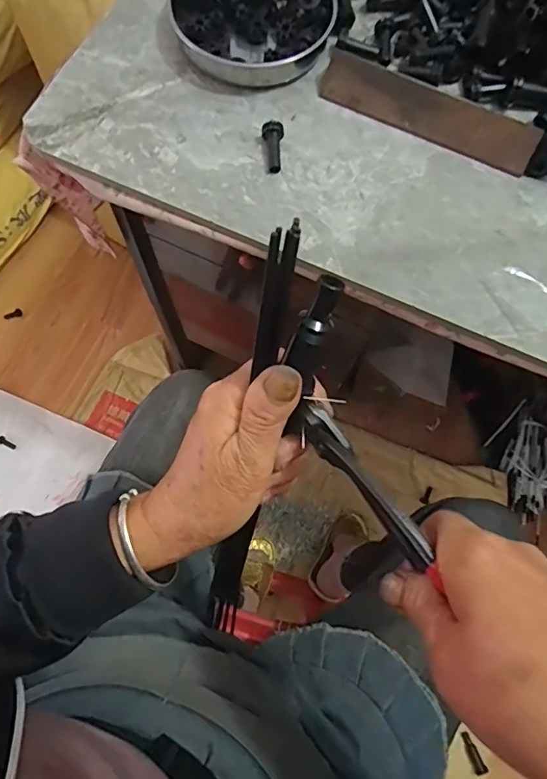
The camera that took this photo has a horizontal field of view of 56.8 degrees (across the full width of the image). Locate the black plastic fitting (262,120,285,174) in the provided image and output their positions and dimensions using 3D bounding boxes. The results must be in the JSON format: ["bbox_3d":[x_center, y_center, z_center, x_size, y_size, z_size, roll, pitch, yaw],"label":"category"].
[{"bbox_3d":[0.000,-0.193,0.405,0.017,0.016,0.038,1,73,-2],"label":"black plastic fitting"}]

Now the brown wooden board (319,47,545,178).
[{"bbox_3d":[0.126,-0.226,0.416,0.180,0.016,0.036,23,114,3],"label":"brown wooden board"}]

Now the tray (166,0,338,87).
[{"bbox_3d":[-0.012,-0.331,0.439,0.148,0.024,0.134,-43,79,-13],"label":"tray"}]

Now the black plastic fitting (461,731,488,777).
[{"bbox_3d":[0.374,0.681,0.949,0.021,0.027,0.072,-20,64,-6],"label":"black plastic fitting"}]

